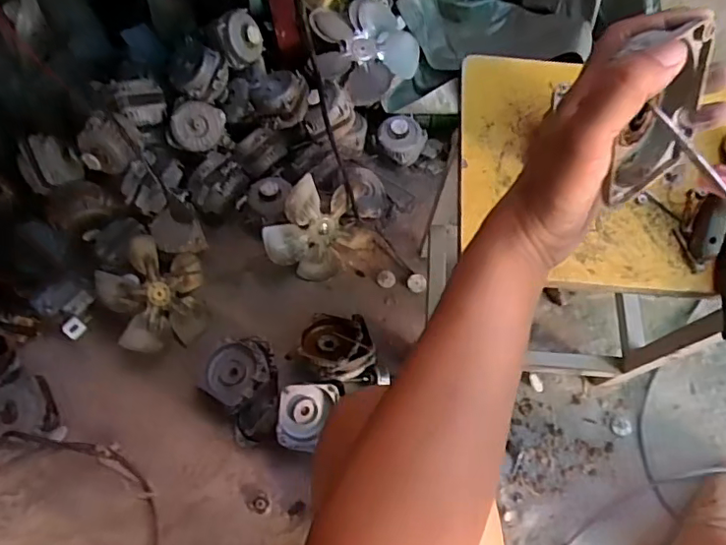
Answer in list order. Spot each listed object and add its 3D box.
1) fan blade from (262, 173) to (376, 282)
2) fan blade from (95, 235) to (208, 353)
[{"bbox_3d":[-0.074,-0.072,0.888,0.161,0.166,0.038,-46,45,4],"label":"fan blade"},{"bbox_3d":[-0.319,0.033,0.847,0.033,0.176,0.170,-17,71,36],"label":"fan blade"}]

